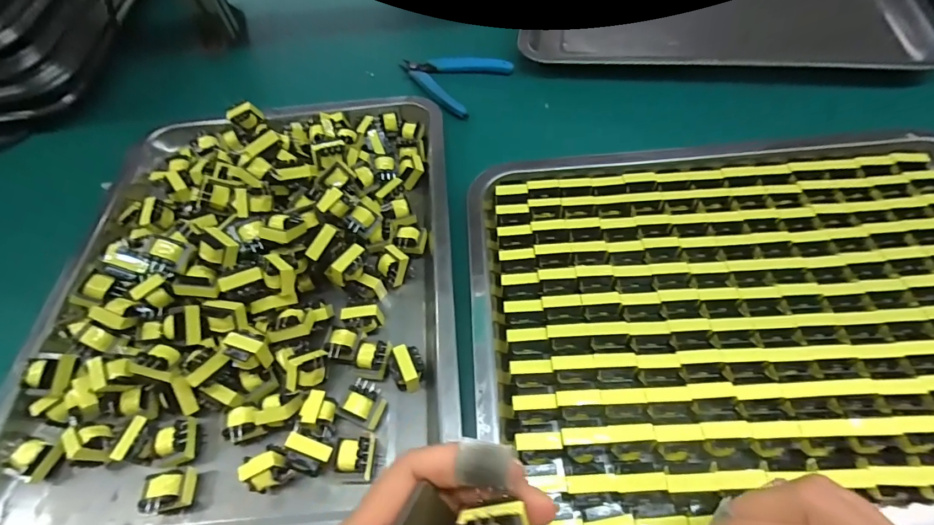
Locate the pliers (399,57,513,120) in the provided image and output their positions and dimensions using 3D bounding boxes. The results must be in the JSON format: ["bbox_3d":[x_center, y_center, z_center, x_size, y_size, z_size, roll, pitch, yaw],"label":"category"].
[{"bbox_3d":[-0.019,-0.192,0.432,0.103,0.013,0.083,32,64,24],"label":"pliers"}]

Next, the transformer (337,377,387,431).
[{"bbox_3d":[-0.062,0.084,0.252,0.023,0.015,0.022,19,59,17],"label":"transformer"}]

